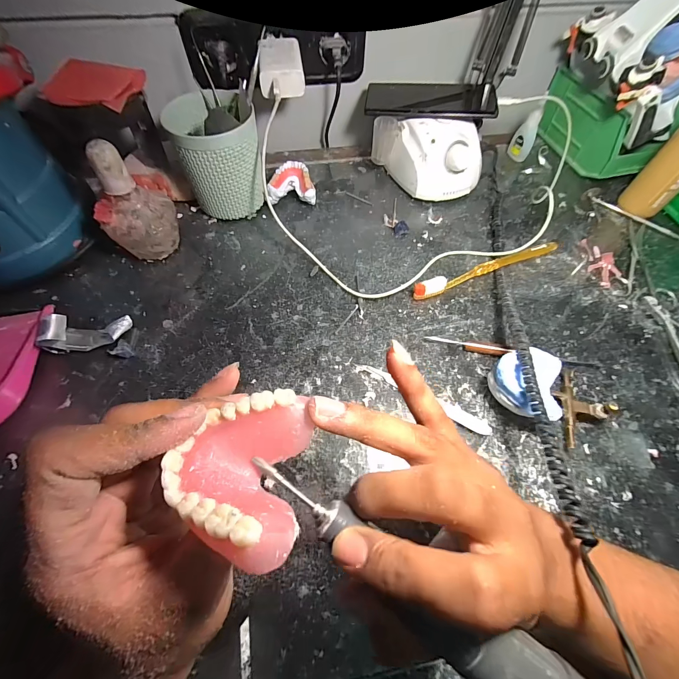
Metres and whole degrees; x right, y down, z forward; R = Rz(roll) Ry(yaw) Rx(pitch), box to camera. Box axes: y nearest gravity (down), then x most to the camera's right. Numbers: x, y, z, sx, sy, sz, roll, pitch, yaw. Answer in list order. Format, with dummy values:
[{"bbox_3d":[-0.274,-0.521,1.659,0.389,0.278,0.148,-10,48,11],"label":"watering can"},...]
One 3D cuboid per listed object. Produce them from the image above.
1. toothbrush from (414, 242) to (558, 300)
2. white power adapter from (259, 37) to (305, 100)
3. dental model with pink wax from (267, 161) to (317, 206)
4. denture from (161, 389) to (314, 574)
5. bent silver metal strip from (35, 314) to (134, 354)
[{"bbox_3d":[0.170,-0.079,0.376,0.184,0.019,0.015,-18,62,-12],"label":"toothbrush"},{"bbox_3d":[-0.070,-0.328,0.394,0.050,0.033,0.077,-6,61,-5],"label":"white power adapter"},{"bbox_3d":[-0.063,-0.201,0.432,0.059,0.035,0.056,-4,60,-4],"label":"dental model with pink wax"},{"bbox_3d":[-0.038,0.047,0.123,0.050,0.027,0.059,7,60,2],"label":"denture"},{"bbox_3d":[-0.247,-0.009,0.318,0.071,0.028,0.031,-6,61,-5],"label":"bent silver metal strip"}]

